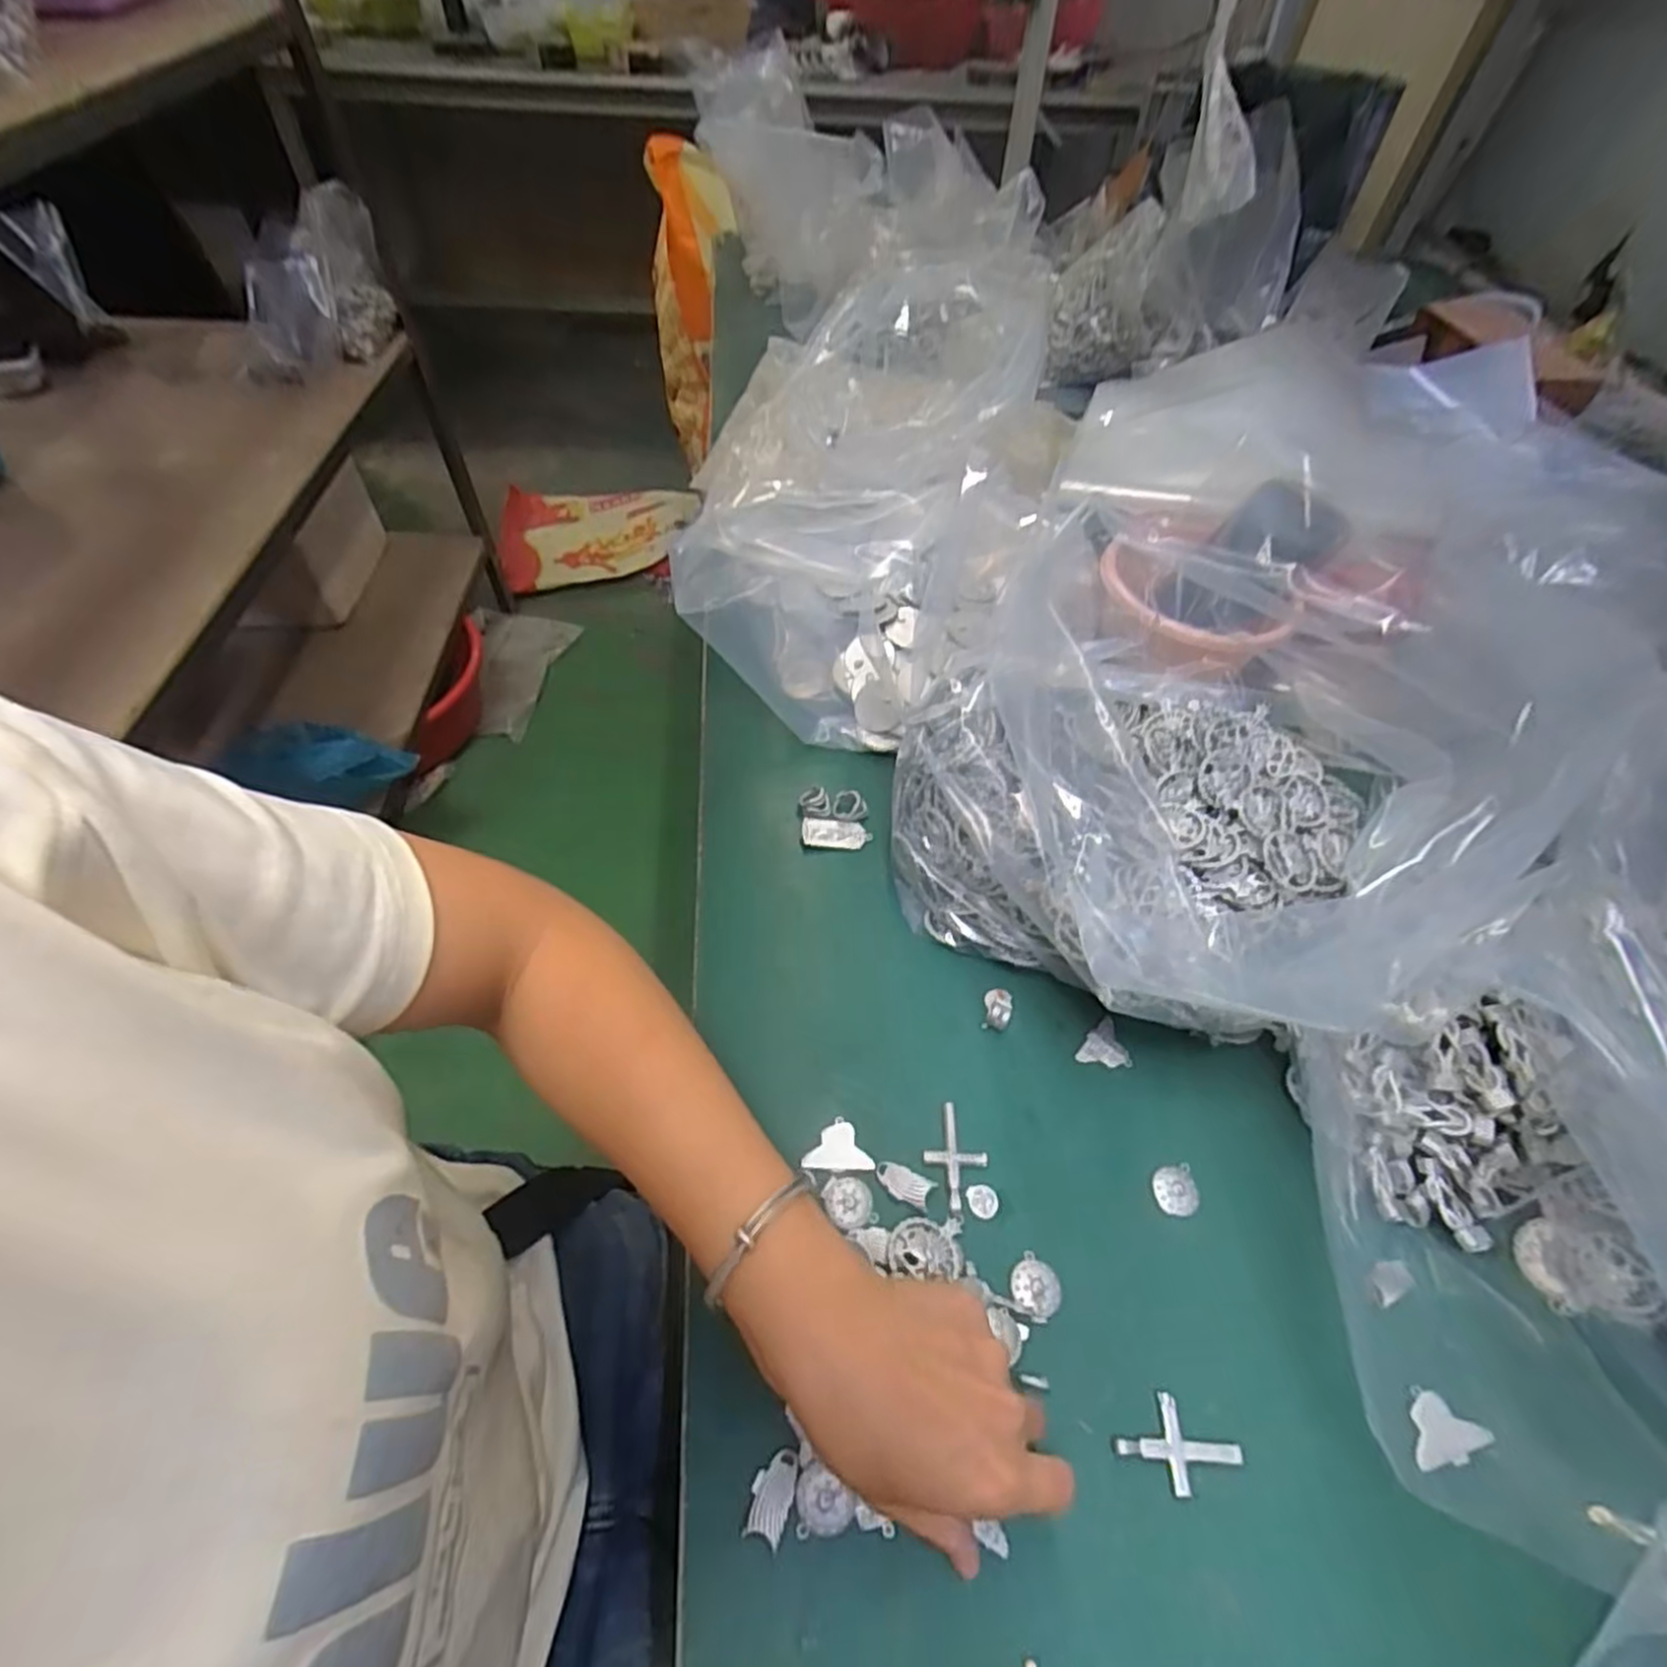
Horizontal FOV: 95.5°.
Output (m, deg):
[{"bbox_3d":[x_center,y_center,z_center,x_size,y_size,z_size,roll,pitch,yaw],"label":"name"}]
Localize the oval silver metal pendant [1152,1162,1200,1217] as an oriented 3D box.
[{"bbox_3d":[0.178,0.185,0.392,0.023,0.004,0.024,-2,52,-6],"label":"oval silver metal pendant"}]

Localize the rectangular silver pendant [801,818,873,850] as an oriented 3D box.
[{"bbox_3d":[0.002,0.000,0.517,0.046,0.008,0.022,1,52,-4],"label":"rectangular silver pendant"}]

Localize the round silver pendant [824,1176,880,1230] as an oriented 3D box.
[{"bbox_3d":[0.008,0.183,0.376,0.023,0.004,0.023,2,52,-3],"label":"round silver pendant"}]

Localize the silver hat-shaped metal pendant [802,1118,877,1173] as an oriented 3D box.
[{"bbox_3d":[0.002,0.160,0.391,0.034,0.004,0.025,2,52,-3],"label":"silver hat-shaped metal pendant"}]

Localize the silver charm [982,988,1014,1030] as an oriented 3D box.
[{"bbox_3d":[0.097,0.103,0.444,0.016,0.011,0.025,11,52,3],"label":"silver charm"}]

